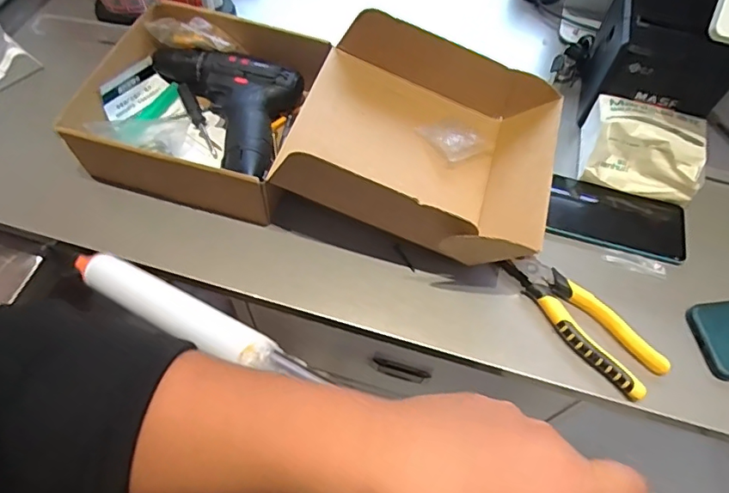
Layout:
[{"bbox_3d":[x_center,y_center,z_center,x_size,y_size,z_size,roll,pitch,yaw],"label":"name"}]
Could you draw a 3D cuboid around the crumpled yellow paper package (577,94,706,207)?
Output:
[{"bbox_3d":[0.308,-0.109,0.569,0.118,0.059,0.095,15,61,5],"label":"crumpled yellow paper package"}]

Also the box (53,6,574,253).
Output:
[{"bbox_3d":[-0.050,-0.130,0.542,0.480,0.104,0.231,16,61,6],"label":"box"}]

